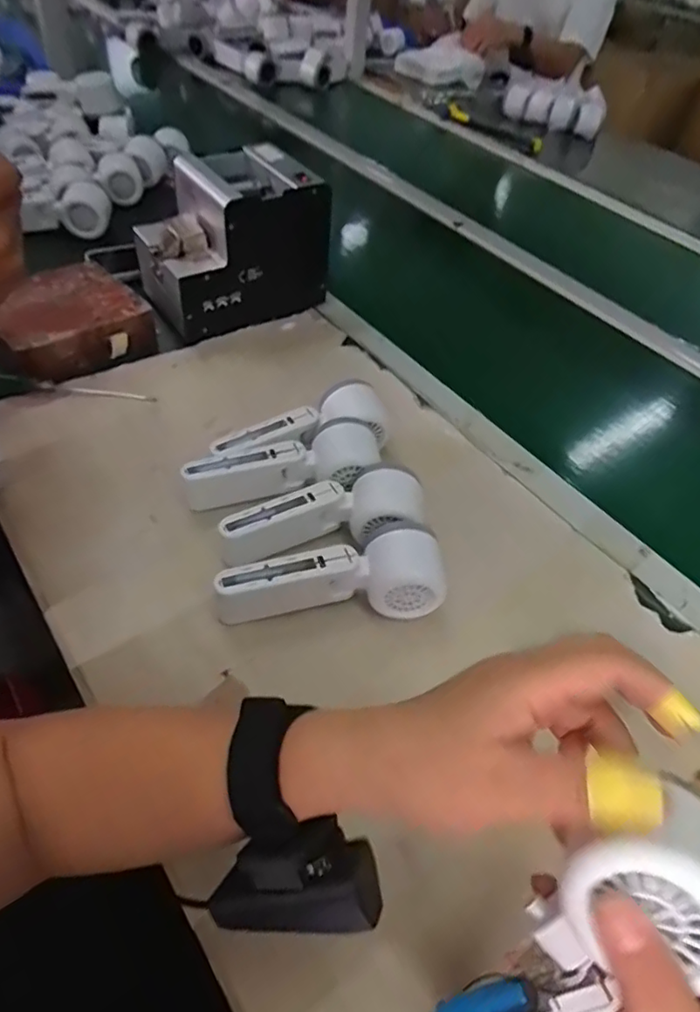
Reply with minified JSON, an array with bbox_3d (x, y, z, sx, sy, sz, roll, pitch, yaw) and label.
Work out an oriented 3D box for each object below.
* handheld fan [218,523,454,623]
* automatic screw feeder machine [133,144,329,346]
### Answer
[{"bbox_3d":[-0.015,0.054,0.457,0.165,0.066,0.058,-1,50,-9],"label":"handheld fan"},{"bbox_3d":[-0.135,-0.302,0.690,0.190,0.148,0.133,-21,56,-24],"label":"automatic screw feeder machine"}]

